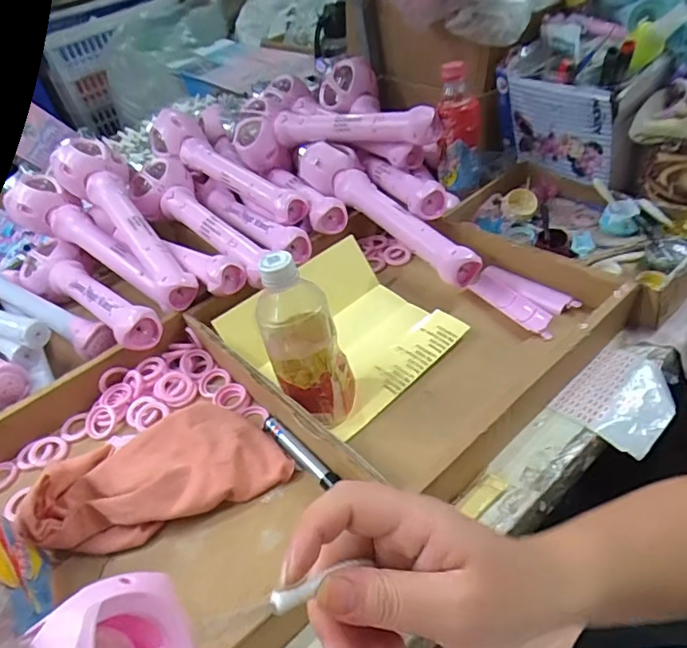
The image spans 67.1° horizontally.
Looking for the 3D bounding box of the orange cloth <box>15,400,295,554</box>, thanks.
[{"bbox_3d":[-0.169,0.130,0.485,0.217,0.055,0.112,-20,41,-8],"label":"orange cloth"}]

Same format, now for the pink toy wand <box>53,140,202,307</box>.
[{"bbox_3d":[-0.292,-0.136,0.705,0.090,0.084,0.333,-30,62,-24],"label":"pink toy wand"}]

